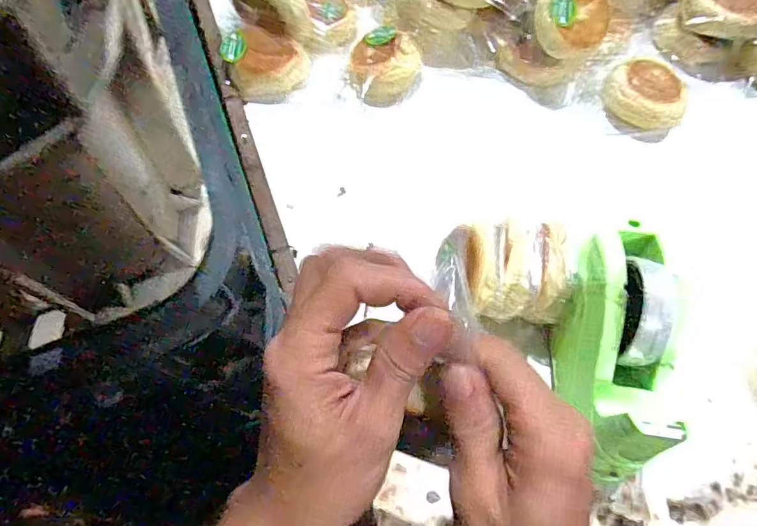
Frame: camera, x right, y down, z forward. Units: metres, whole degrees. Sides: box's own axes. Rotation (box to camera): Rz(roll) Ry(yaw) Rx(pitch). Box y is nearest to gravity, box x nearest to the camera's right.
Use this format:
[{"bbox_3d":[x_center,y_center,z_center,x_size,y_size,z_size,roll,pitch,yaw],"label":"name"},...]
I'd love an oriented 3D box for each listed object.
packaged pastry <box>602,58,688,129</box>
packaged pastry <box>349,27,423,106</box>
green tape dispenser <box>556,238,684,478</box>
[{"bbox_3d":[0.313,-0.195,0.572,0.092,0.033,0.082,35,68,14],"label":"packaged pastry"},{"bbox_3d":[0.008,-0.230,0.581,0.084,0.042,0.091,3,64,-1],"label":"packaged pastry"},{"bbox_3d":[0.190,0.070,0.398,0.072,0.121,0.188,13,66,5],"label":"green tape dispenser"}]

